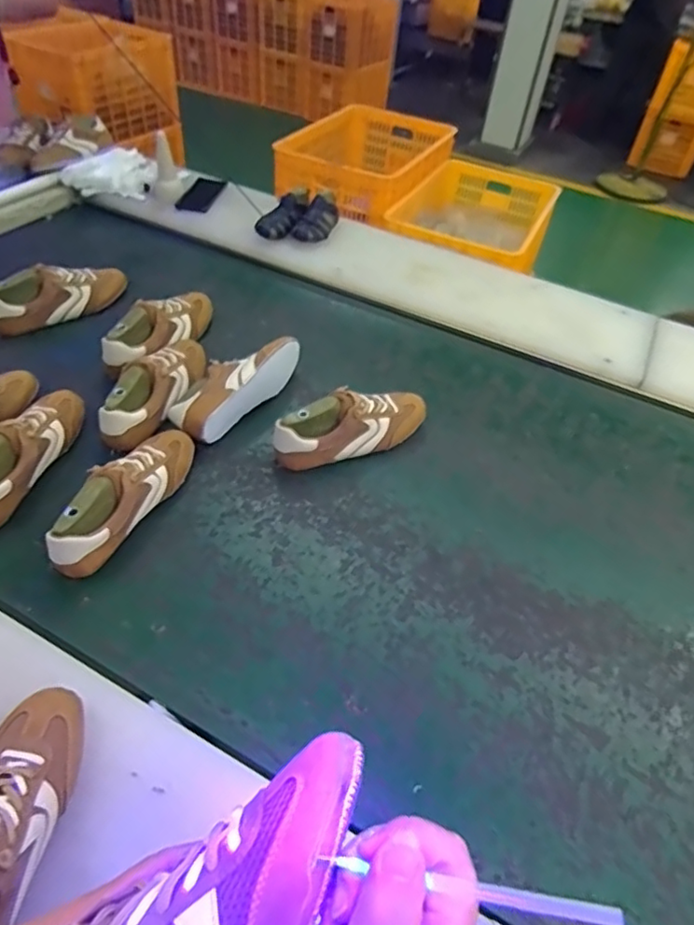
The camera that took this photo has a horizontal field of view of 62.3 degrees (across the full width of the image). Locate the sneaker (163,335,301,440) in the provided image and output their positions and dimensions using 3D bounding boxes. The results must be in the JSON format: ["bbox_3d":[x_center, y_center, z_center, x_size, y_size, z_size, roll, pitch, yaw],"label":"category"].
[{"bbox_3d":[-0.180,-0.130,0.930,0.092,0.084,0.246,33,53,23],"label":"sneaker"}]

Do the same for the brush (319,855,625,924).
[{"bbox_3d":[0.048,0.176,0.238,0.122,0.006,0.007,-2,45,18],"label":"brush"}]

